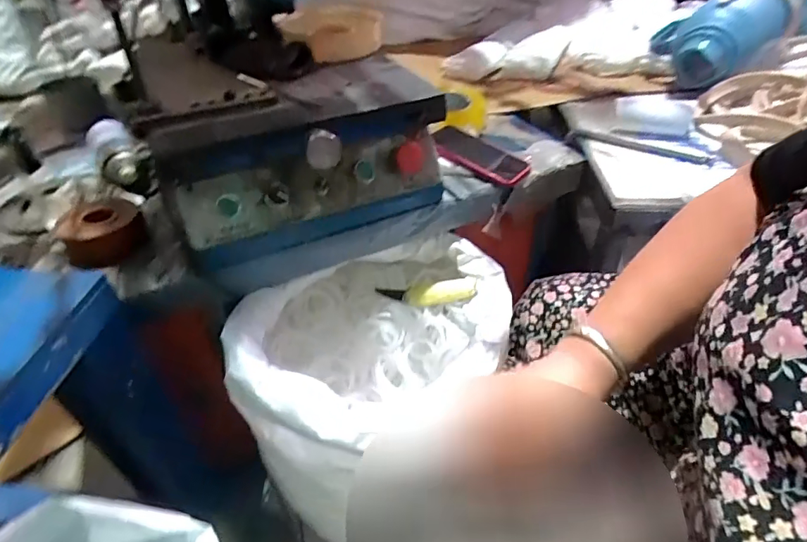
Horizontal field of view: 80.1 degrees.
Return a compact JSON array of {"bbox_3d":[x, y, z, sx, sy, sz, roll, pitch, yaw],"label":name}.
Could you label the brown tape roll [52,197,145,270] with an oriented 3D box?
[{"bbox_3d":[-0.391,-0.050,0.628,0.102,0.055,0.091,-33,52,-31],"label":"brown tape roll"}]

